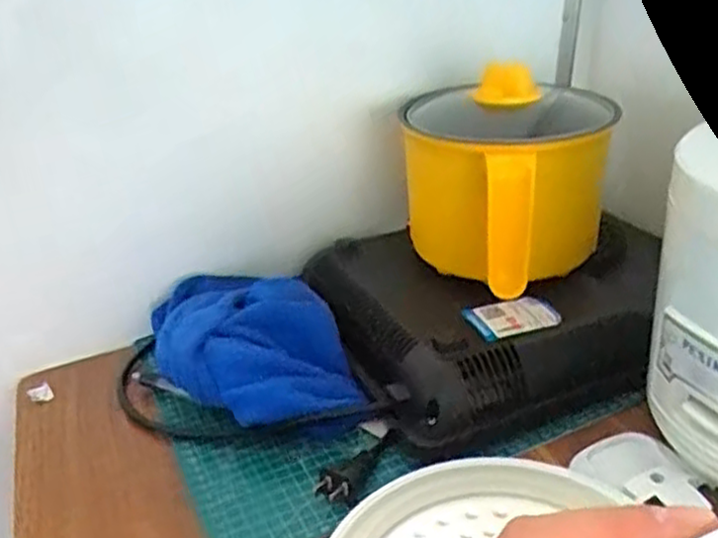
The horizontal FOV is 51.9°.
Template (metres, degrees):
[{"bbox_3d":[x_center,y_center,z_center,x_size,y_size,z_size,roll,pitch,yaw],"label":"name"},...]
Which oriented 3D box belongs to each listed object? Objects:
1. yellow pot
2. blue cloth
[{"bbox_3d":[0.118,-0.070,0.597,0.156,0.149,0.194,0,27,8],"label":"yellow pot"},{"bbox_3d":[-0.087,0.067,0.578,0.138,0.072,0.179,-11,27,-14],"label":"blue cloth"}]

